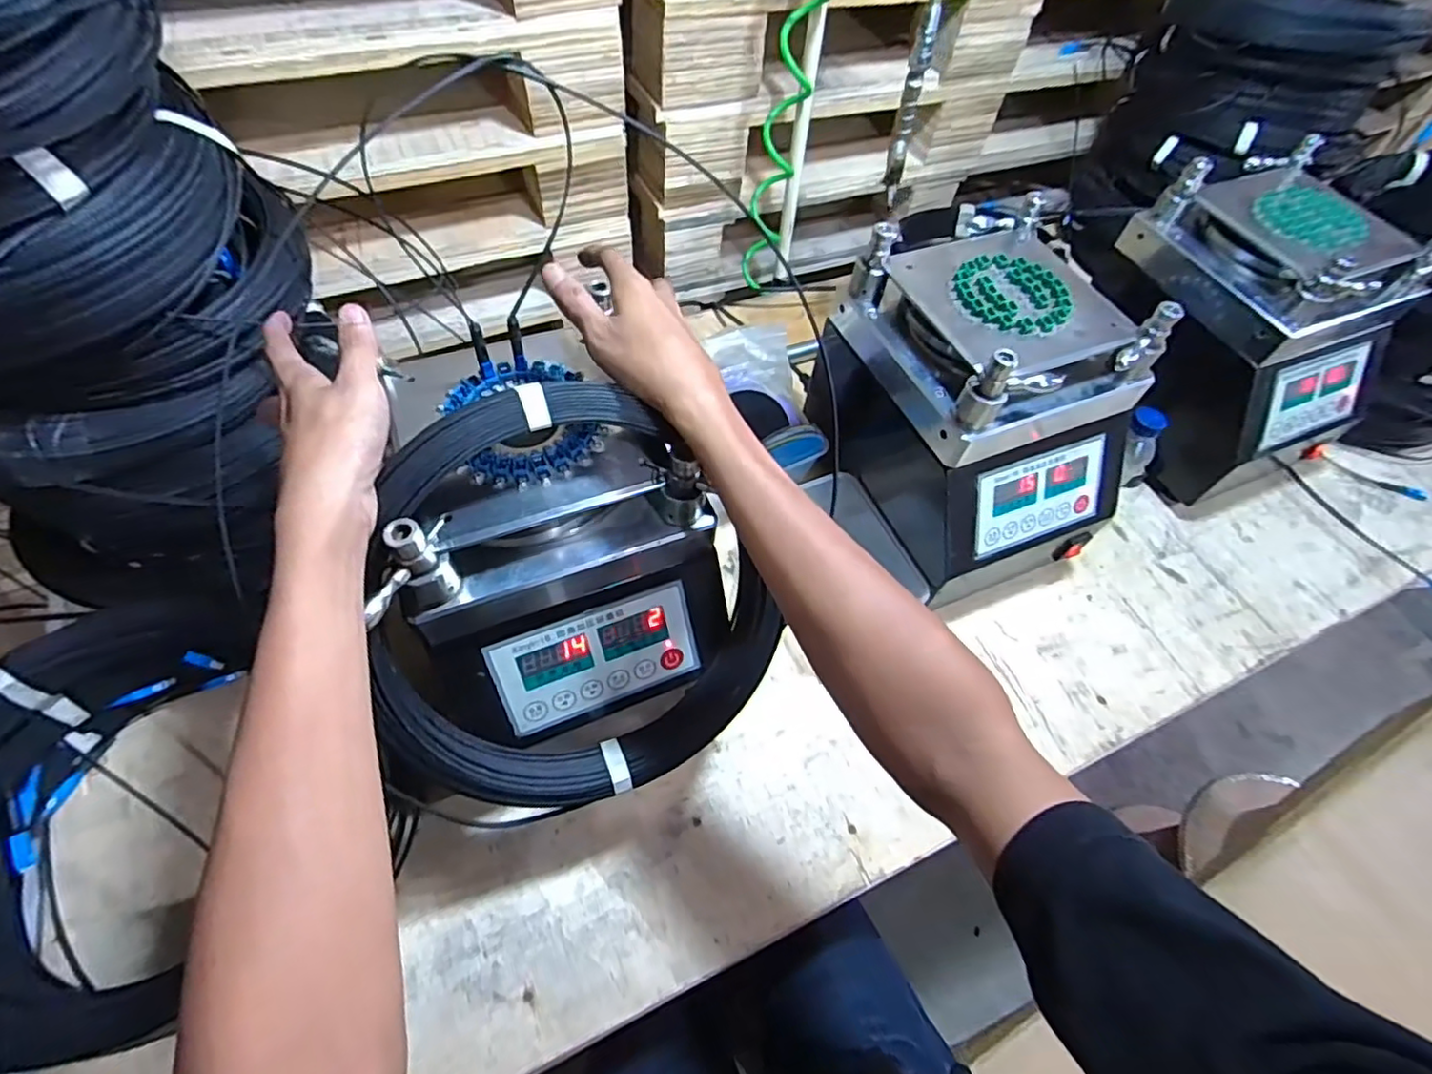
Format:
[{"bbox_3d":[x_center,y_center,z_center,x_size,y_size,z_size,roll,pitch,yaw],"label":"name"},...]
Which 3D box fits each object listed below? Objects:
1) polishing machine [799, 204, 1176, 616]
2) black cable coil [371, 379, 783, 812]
[{"bbox_3d":[0.261,-0.118,0.656,0.209,0.279,0.276,-19,62,-16],"label":"polishing machine"},{"bbox_3d":[-0.113,0.062,0.431,0.272,0.292,0.041,-40,26,-7],"label":"black cable coil"}]

